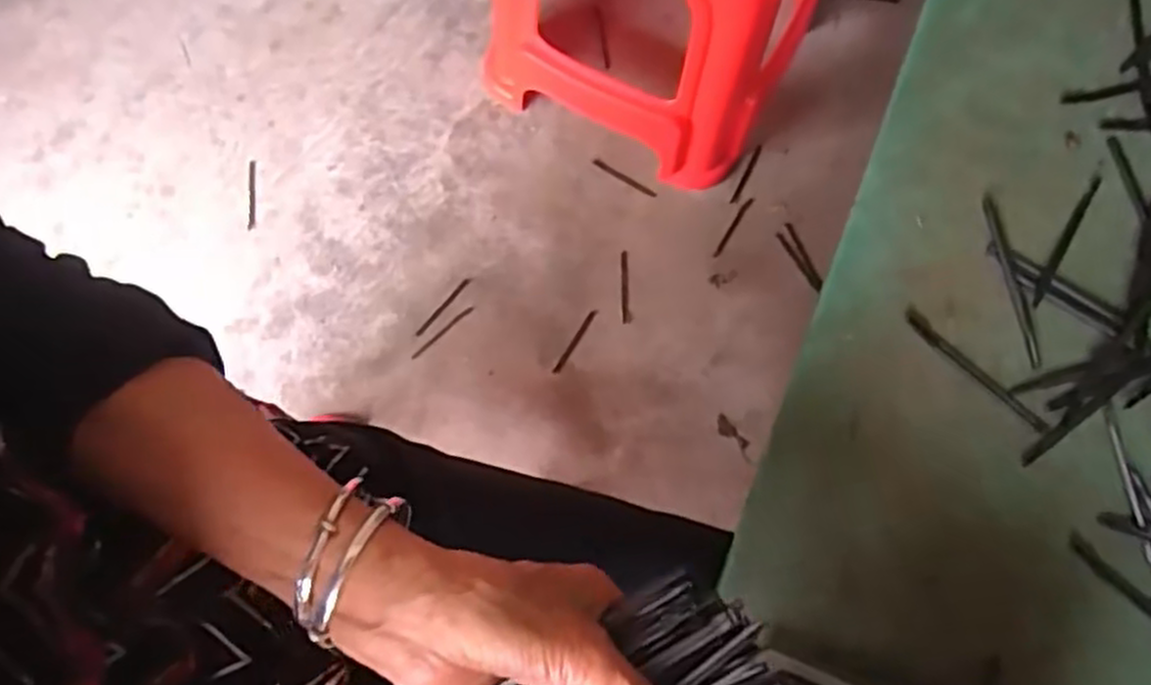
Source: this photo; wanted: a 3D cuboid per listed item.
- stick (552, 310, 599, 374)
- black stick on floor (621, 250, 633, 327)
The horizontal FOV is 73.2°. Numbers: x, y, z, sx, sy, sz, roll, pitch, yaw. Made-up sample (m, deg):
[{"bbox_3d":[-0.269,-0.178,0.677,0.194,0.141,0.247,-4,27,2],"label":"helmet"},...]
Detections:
[{"bbox_3d":[0.000,-0.001,1.048,0.010,0.004,0.102,32,80,5],"label":"stick"},{"bbox_3d":[0.072,-0.078,1.090,0.015,0.004,0.105,-1,79,-1],"label":"black stick on floor"}]

